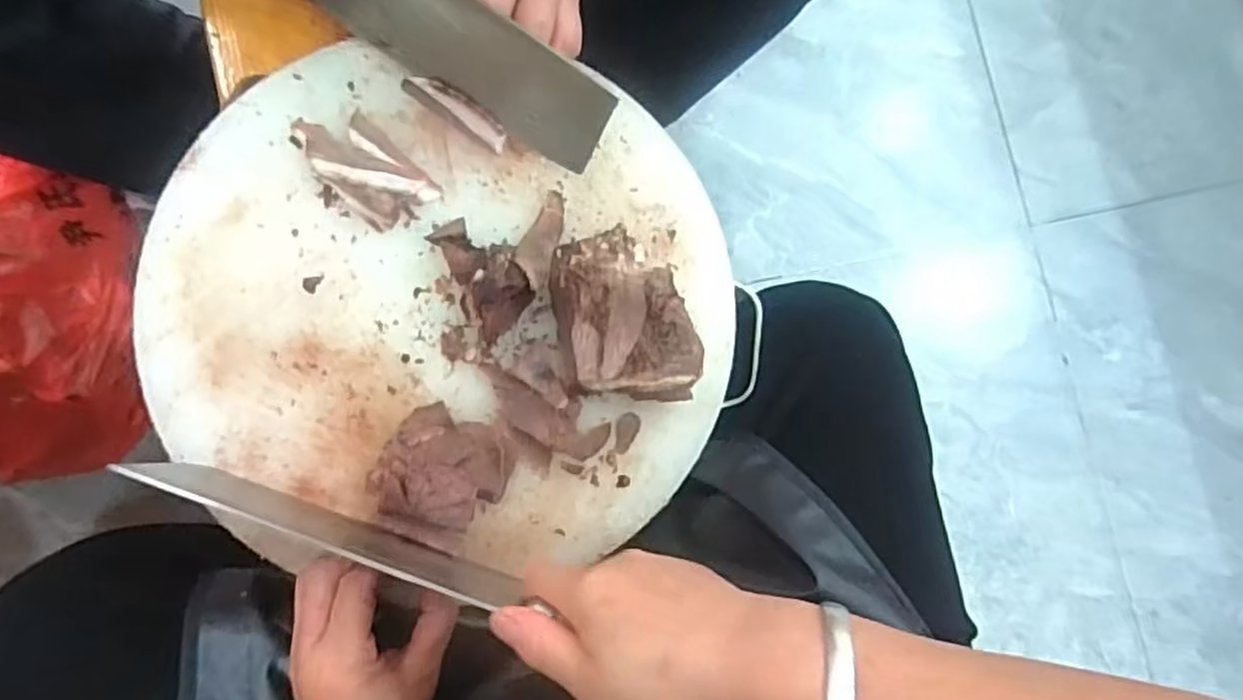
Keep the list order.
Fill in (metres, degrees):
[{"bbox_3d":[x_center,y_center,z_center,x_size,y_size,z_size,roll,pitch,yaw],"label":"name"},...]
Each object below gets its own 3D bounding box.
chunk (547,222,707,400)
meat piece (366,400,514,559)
[{"bbox_3d":[0.000,-0.017,0.438,0.077,0.039,0.102,-13,86,-9],"label":"chunk"},{"bbox_3d":[-0.110,0.076,0.429,0.071,0.019,0.080,33,81,-3],"label":"meat piece"}]

